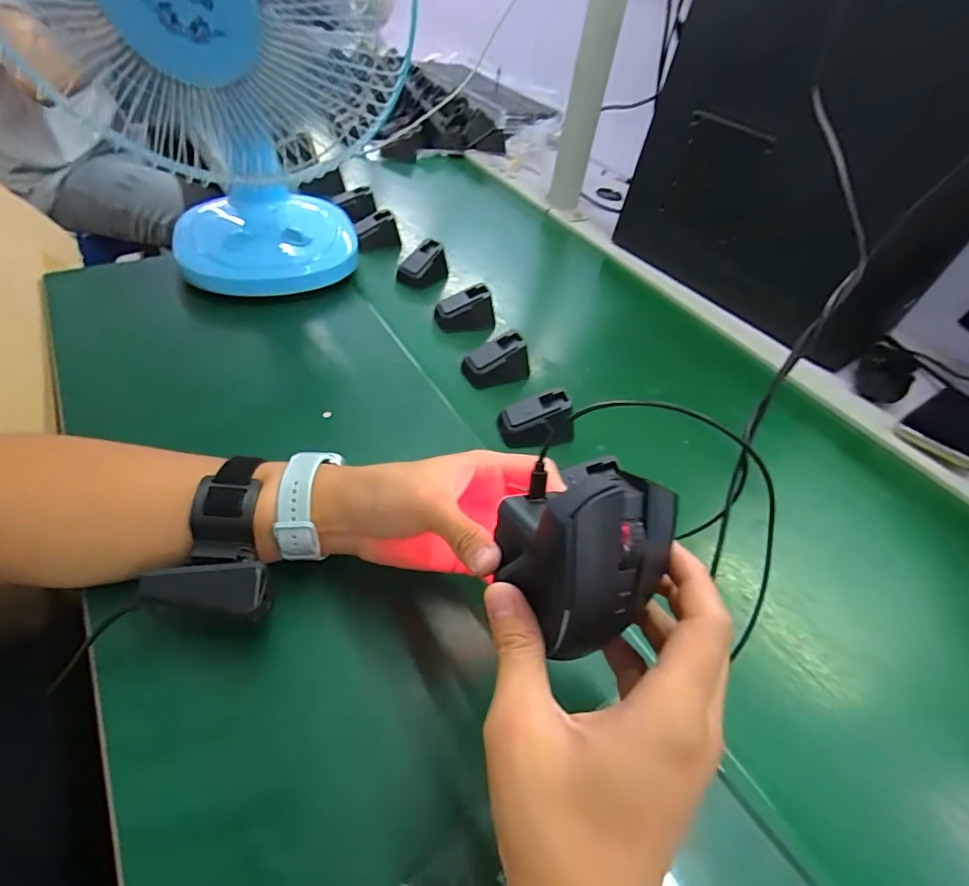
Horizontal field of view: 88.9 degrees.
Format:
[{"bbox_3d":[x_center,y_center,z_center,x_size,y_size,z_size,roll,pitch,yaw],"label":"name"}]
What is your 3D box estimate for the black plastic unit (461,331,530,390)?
[{"bbox_3d":[0.013,-0.085,0.513,0.068,0.041,0.033,-19,53,-26],"label":"black plastic unit"}]

